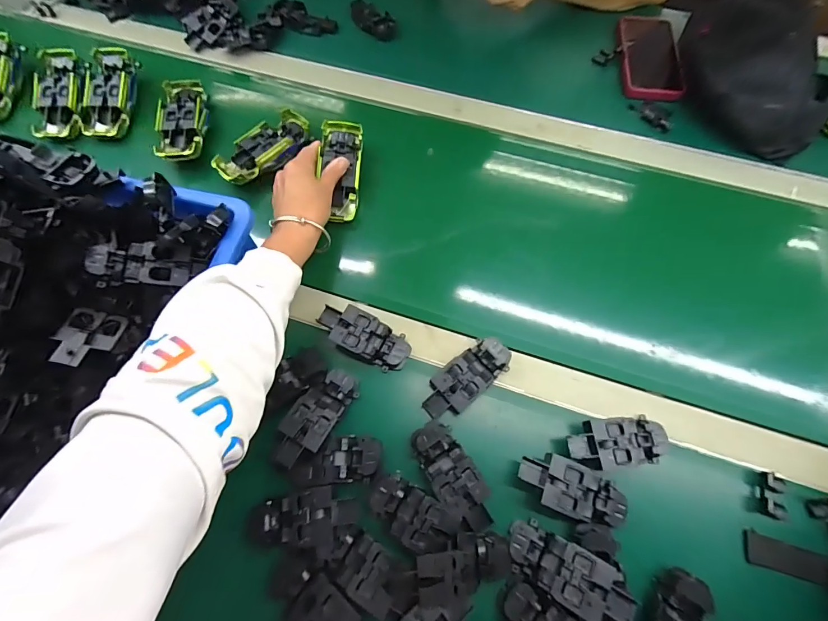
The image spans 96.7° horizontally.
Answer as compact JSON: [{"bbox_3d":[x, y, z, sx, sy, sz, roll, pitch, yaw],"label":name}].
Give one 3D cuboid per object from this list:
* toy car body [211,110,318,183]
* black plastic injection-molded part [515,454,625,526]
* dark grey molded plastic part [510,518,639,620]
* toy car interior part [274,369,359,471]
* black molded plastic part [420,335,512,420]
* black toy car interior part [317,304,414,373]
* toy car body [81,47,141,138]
[{"bbox_3d":[-0.195,-0.212,0.484,0.130,0.027,0.064,-43,74,-15],"label":"toy car body"},{"bbox_3d":[0.142,0.161,0.331,0.096,0.024,0.043,20,70,8],"label":"black plastic injection-molded part"},{"bbox_3d":[0.127,0.216,0.303,0.098,0.017,0.043,22,69,27],"label":"dark grey molded plastic part"},{"bbox_3d":[-0.093,0.099,0.353,0.044,0.016,0.100,30,57,11],"label":"toy car interior part"},{"bbox_3d":[0.053,0.069,0.374,0.100,0.025,0.042,-39,74,-14],"label":"black molded plastic part"},{"bbox_3d":[-0.054,0.028,0.387,0.099,0.020,0.046,24,70,9],"label":"black toy car interior part"},{"bbox_3d":[-0.435,-0.307,0.526,0.061,0.031,0.127,5,86,2],"label":"toy car body"}]

